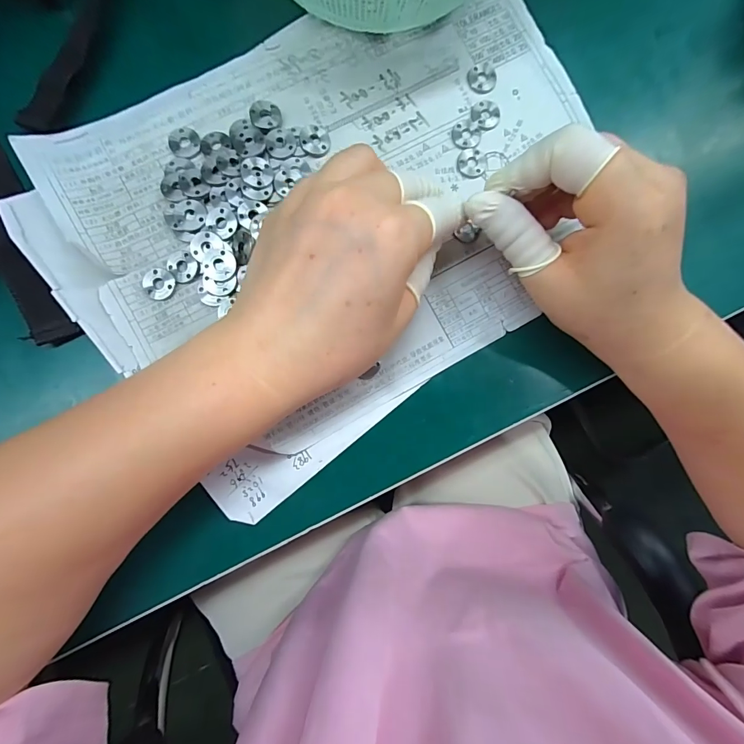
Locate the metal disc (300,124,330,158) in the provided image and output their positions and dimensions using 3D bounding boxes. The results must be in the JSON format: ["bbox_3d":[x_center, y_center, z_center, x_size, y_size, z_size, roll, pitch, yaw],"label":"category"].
[{"bbox_3d":[-0.032,-0.130,0.211,0.017,0.004,0.019,9,87,-5],"label":"metal disc"}]

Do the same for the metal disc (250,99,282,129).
[{"bbox_3d":[-0.058,-0.141,0.208,0.017,0.004,0.015,-3,88,-6],"label":"metal disc"}]

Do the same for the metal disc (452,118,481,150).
[{"bbox_3d":[0.055,-0.139,0.219,0.017,0.004,0.017,0,88,-6],"label":"metal disc"}]

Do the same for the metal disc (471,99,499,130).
[{"bbox_3d":[0.067,-0.152,0.220,0.017,0.004,0.017,0,88,-6],"label":"metal disc"}]

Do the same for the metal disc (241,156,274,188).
[{"bbox_3d":[-0.062,-0.108,0.202,0.016,0.004,0.016,0,88,-6],"label":"metal disc"}]

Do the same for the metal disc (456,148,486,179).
[{"bbox_3d":[0.058,-0.122,0.218,0.016,0.004,0.018,8,87,-5],"label":"metal disc"}]

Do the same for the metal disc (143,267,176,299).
[{"bbox_3d":[-0.114,-0.047,0.199,0.017,0.004,0.017,0,88,-6],"label":"metal disc"}]

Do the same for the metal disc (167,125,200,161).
[{"bbox_3d":[-0.103,-0.126,0.205,0.016,0.004,0.019,-11,89,-6],"label":"metal disc"}]

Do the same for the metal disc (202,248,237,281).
[{"bbox_3d":[-0.081,-0.057,0.198,0.016,0.004,0.016,0,88,-6],"label":"metal disc"}]

